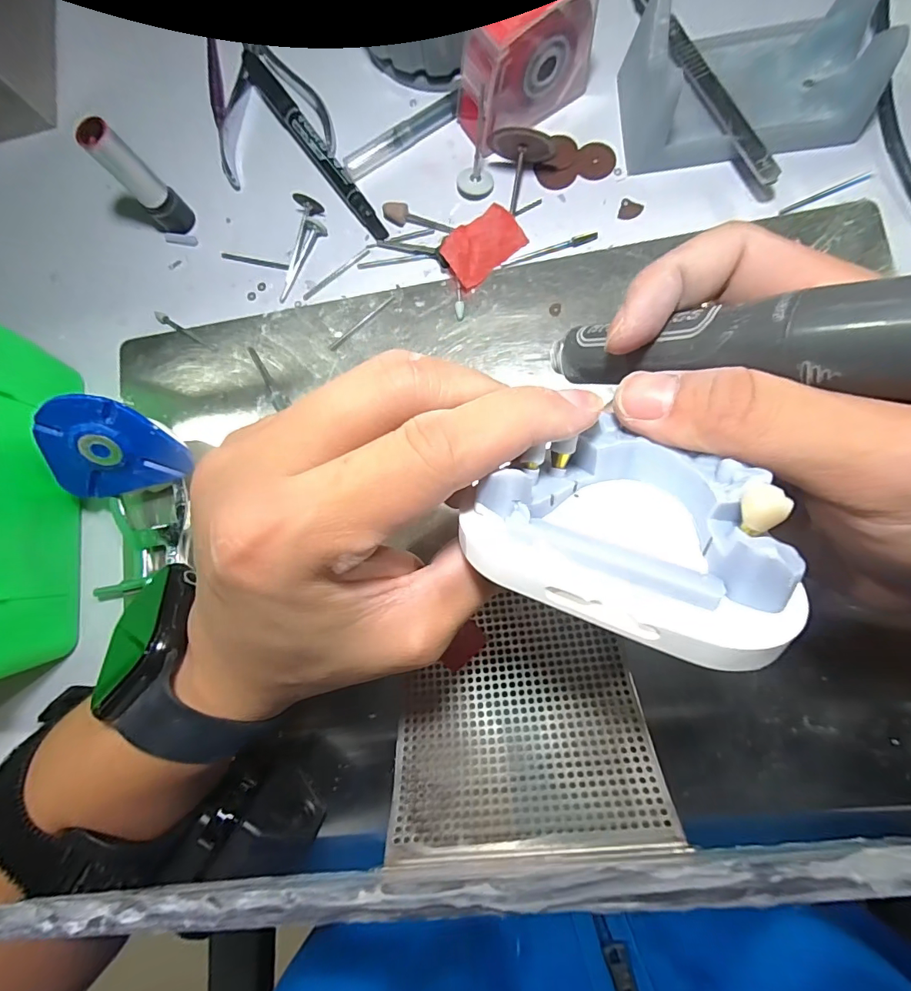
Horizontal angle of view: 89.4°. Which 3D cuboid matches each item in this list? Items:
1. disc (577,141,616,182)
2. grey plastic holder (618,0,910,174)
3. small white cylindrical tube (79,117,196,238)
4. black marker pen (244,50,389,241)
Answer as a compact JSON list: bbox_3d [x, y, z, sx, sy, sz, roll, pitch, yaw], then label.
[{"bbox_3d":[0.073,-0.175,0.240,0.019,0.004,0.021,1,86,8],"label":"disc"},{"bbox_3d":[0.140,-0.199,0.215,0.114,0.039,0.070,-3,84,7],"label":"grey plastic holder"},{"bbox_3d":[-0.162,-0.161,0.236,0.015,0.057,0.016,-1,84,7],"label":"small white cylindrical tube"},{"bbox_3d":[-0.079,-0.194,0.254,0.012,0.008,0.134,-36,81,3],"label":"black marker pen"}]

